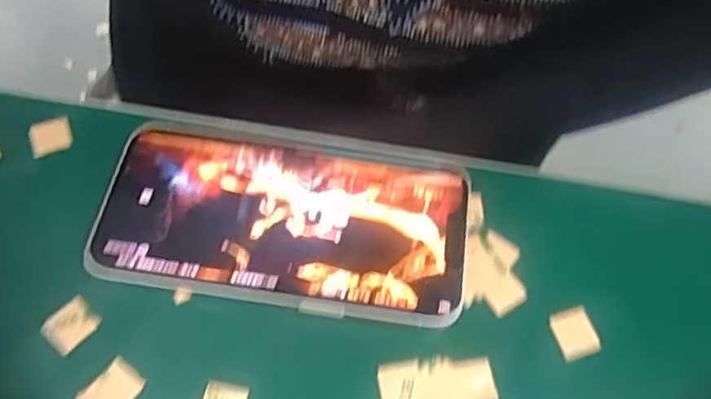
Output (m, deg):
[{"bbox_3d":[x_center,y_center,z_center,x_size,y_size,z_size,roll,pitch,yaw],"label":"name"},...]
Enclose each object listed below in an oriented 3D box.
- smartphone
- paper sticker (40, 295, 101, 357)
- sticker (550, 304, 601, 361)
[{"bbox_3d":[-0.028,0.008,0.260,0.143,0.009,0.073,8,61,2],"label":"smartphone"},{"bbox_3d":[-0.106,0.047,0.239,0.016,0.004,0.018,37,66,17],"label":"paper sticker"},{"bbox_3d":[0.084,0.051,0.246,0.016,0.004,0.018,-15,63,-11],"label":"sticker"}]

